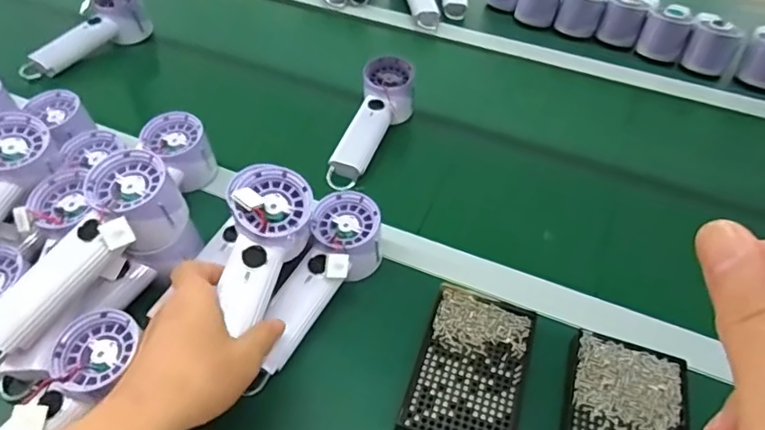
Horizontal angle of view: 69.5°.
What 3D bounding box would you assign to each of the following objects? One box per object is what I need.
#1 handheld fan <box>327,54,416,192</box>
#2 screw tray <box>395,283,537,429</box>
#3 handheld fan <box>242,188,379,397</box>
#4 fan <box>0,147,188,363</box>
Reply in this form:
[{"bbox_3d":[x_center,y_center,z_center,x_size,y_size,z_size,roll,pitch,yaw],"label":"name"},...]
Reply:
[{"bbox_3d":[-0.014,-0.107,0.670,0.061,0.050,0.194,17,61,13],"label":"handheld fan"},{"bbox_3d":[0.072,0.132,0.455,0.086,0.029,0.137,15,48,11],"label":"screw tray"},{"bbox_3d":[-0.060,0.067,0.485,0.062,0.055,0.196,21,64,16],"label":"handheld fan"},{"bbox_3d":[-0.234,0.041,0.435,0.068,0.066,0.197,26,64,20],"label":"fan"}]

